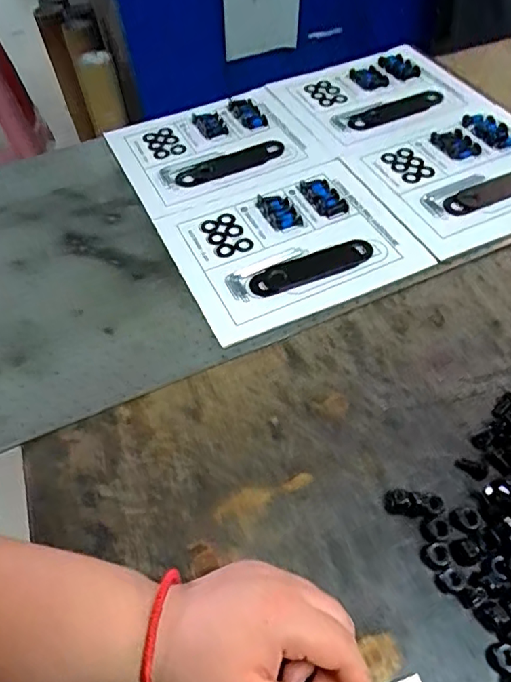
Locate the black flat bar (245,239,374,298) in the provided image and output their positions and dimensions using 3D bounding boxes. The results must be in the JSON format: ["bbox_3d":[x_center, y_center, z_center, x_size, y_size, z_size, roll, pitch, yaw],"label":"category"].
[{"bbox_3d":[0.055,-0.072,0.525,0.124,0.007,0.032,-18,54,-9],"label":"black flat bar"}]

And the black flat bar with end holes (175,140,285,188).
[{"bbox_3d":[-0.031,-0.208,0.633,0.130,0.008,0.037,-22,57,-10],"label":"black flat bar with end holes"}]

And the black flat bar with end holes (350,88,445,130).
[{"bbox_3d":[0.175,-0.291,0.679,0.126,0.008,0.038,-18,54,-9],"label":"black flat bar with end holes"}]

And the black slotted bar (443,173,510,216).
[{"bbox_3d":[0.259,-0.163,0.580,0.131,0.004,0.032,-20,54,-11],"label":"black slotted bar"}]

